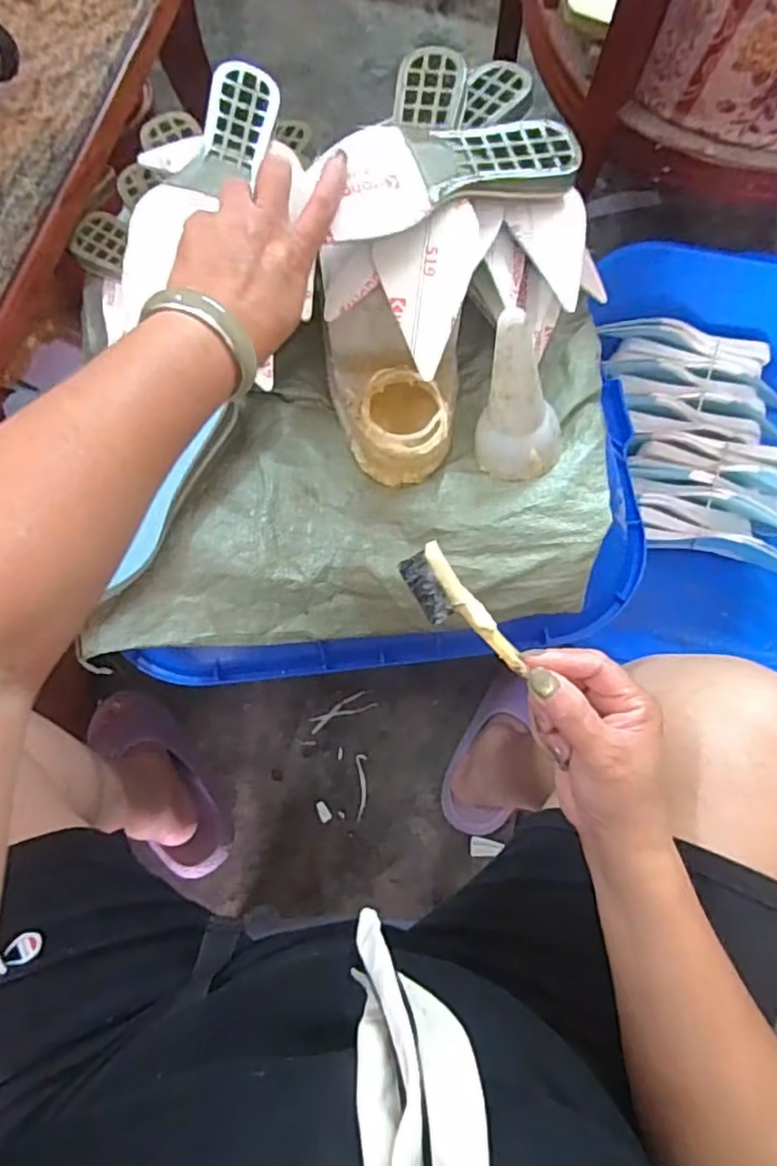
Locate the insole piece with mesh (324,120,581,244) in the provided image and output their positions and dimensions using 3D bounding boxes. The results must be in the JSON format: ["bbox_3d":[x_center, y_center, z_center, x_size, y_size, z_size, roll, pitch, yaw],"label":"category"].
[{"bbox_3d":[0.043,-0.287,0.442,0.194,0.021,0.067,-23,77,-17],"label":"insole piece with mesh"}]

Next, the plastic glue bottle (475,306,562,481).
[{"bbox_3d":[0.097,-0.144,0.480,0.060,0.143,0.056,-24,55,-6],"label":"plastic glue bottle"}]

